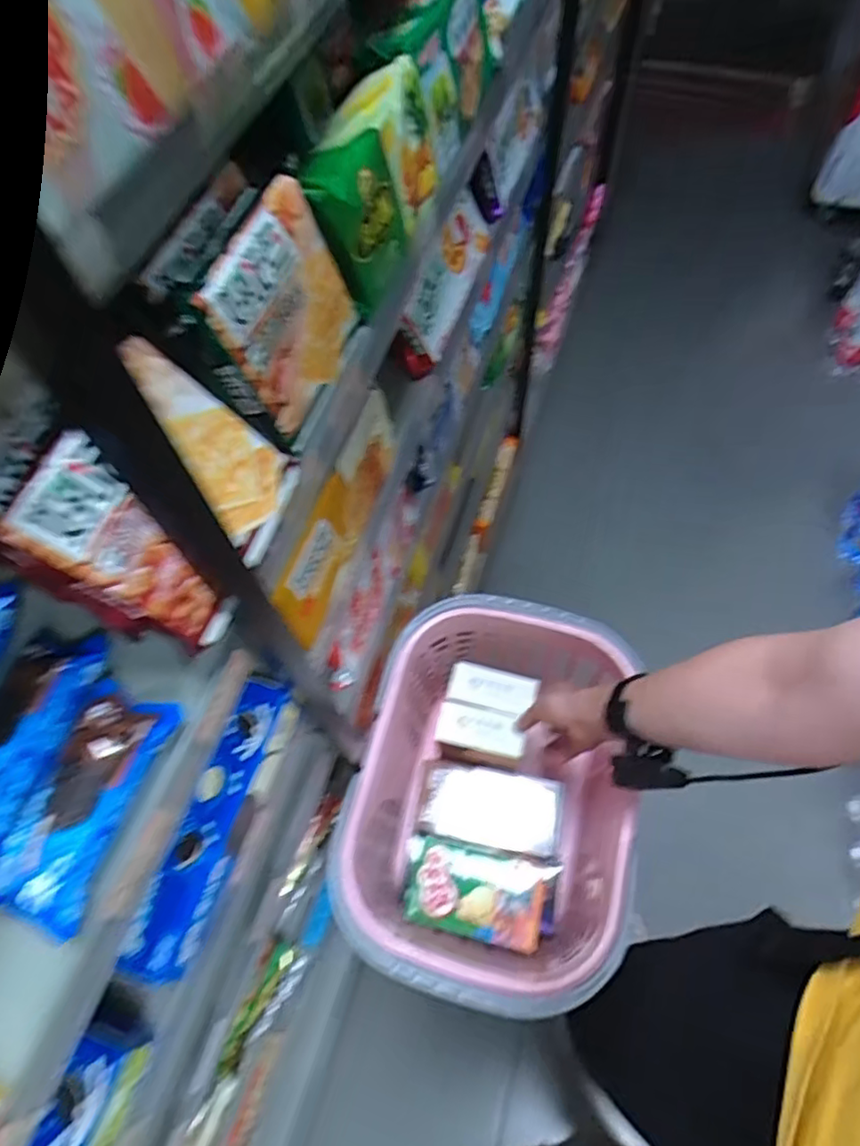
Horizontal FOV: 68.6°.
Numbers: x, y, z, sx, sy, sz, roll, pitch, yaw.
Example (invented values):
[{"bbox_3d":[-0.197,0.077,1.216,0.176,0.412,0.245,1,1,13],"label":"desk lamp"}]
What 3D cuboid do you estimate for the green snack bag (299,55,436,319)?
[{"bbox_3d":[-0.041,-0.282,0.455,0.053,0.086,0.160,10,63,8],"label":"green snack bag"}]

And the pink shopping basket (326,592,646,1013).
[{"bbox_3d":[0.075,0.273,0.798,0.299,0.216,0.422,11,63,8],"label":"pink shopping basket"}]

